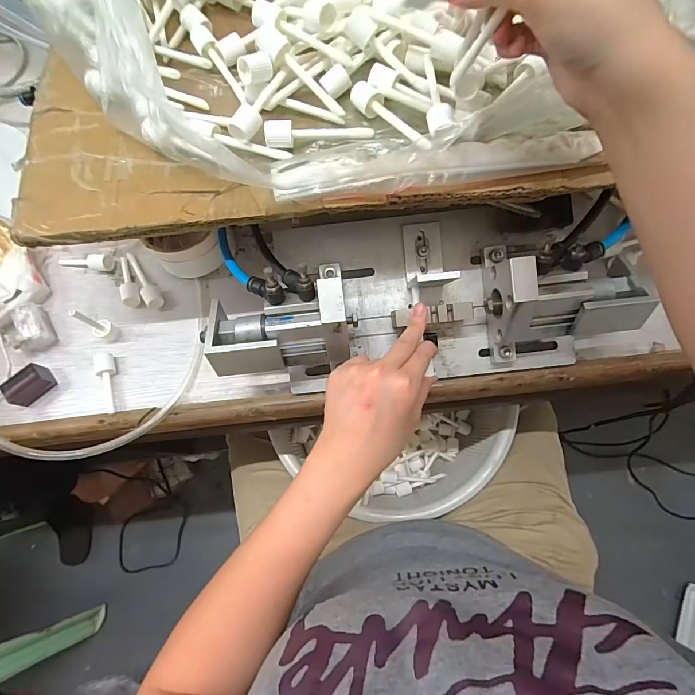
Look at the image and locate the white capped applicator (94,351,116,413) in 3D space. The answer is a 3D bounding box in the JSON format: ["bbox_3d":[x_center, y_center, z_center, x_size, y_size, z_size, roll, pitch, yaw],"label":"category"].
[{"bbox_3d":[-0.246,0.036,0.406,0.018,0.012,0.065,-12,75,-2],"label":"white capped applicator"}]

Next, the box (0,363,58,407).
[{"bbox_3d":[-0.327,0.038,0.406,0.043,0.023,0.026,-41,77,-9],"label":"box"}]

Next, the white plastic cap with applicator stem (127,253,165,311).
[{"bbox_3d":[-0.228,-0.076,0.441,0.017,0.015,0.079,-32,76,-7],"label":"white plastic cap with applicator stem"}]

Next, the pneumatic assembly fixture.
[{"bbox_3d":[0.060,-0.056,0.362,0.360,0.096,0.144,-4,75,-2],"label":"pneumatic assembly fixture"}]

